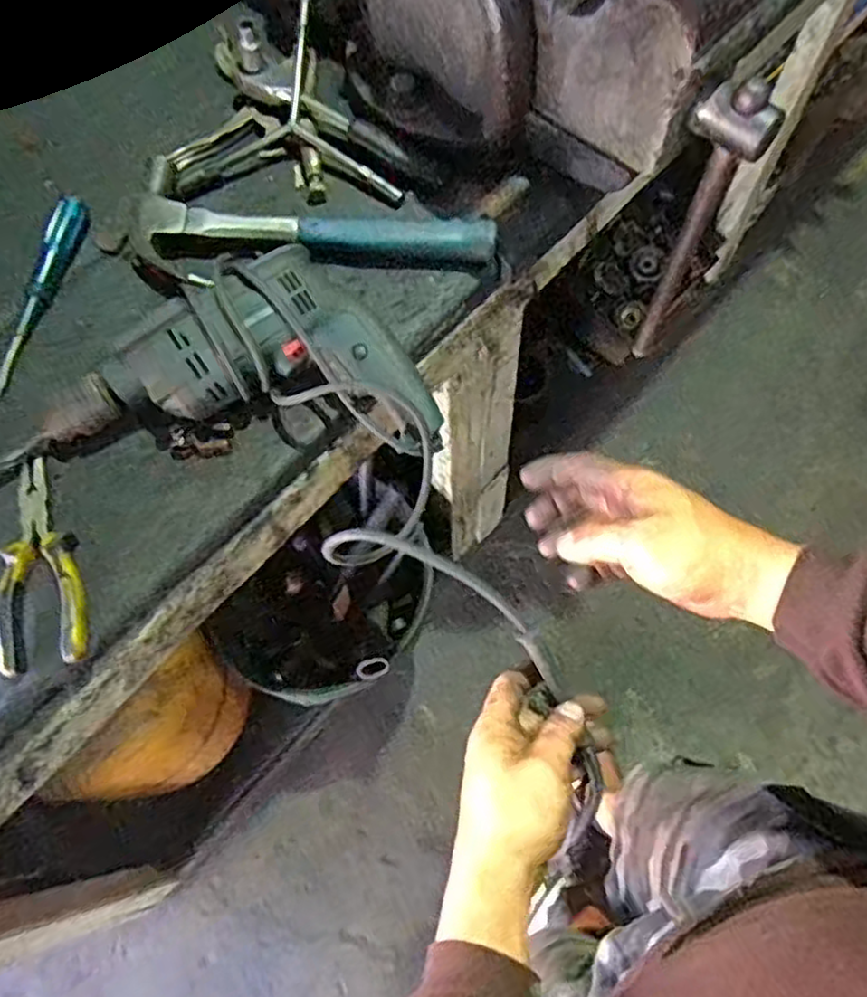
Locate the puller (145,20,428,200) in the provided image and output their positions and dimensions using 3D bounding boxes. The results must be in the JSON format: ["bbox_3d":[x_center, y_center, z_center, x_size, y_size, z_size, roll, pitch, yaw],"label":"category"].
[{"bbox_3d":[-0.140,-0.381,0.671,0.234,0.085,0.196,-2,69,1],"label":"puller"}]

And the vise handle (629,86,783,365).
[{"bbox_3d":[0.242,-0.249,0.676,0.039,0.311,0.057,-37,73,-12],"label":"vise handle"}]

